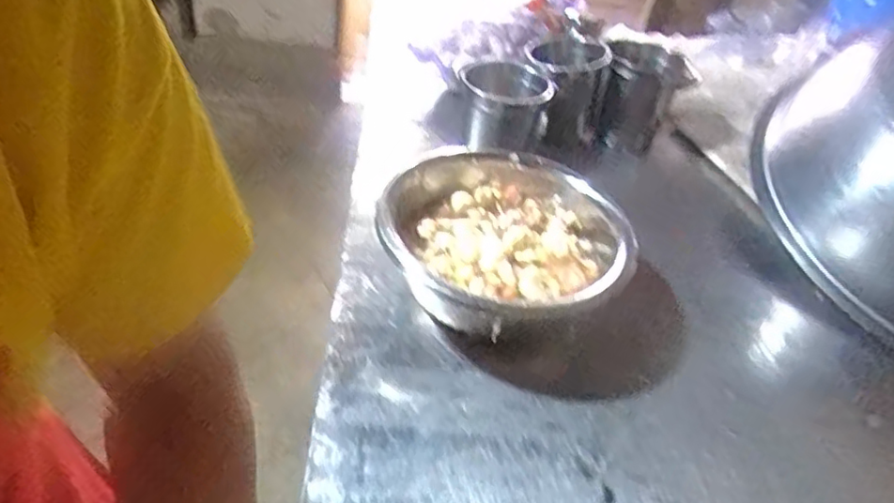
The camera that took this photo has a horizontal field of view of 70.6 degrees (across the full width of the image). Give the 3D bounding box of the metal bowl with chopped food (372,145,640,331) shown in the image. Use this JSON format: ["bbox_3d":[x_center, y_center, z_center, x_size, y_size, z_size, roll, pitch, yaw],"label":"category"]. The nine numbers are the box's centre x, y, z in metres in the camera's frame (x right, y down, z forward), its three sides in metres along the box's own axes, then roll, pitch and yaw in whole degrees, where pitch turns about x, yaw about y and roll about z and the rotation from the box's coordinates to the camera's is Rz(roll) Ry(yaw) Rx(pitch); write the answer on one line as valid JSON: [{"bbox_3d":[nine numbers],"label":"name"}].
[{"bbox_3d":[0.070,-0.007,0.753,0.257,0.105,0.258,6,40,-5],"label":"metal bowl with chopped food"}]

